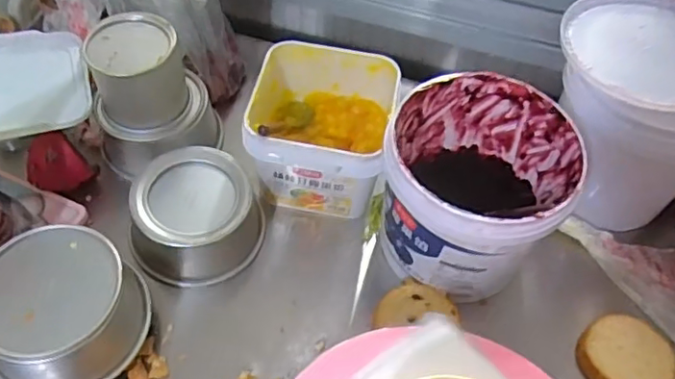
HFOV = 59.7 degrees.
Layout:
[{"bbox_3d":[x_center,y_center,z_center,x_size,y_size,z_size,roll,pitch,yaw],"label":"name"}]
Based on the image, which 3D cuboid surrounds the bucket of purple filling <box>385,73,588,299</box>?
[{"bbox_3d":[0.145,0.011,0.667,0.194,0.194,0.197,24,55,14],"label":"bucket of purple filling"}]

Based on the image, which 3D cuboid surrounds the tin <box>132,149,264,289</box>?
[{"bbox_3d":[-0.163,0.032,0.692,0.134,0.088,0.136,2,53,-2],"label":"tin"}]

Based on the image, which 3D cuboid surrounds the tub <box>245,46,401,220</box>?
[{"bbox_3d":[-0.021,-0.074,0.730,0.162,0.118,0.165,8,53,2],"label":"tub"}]

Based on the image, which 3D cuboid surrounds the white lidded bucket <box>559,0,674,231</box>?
[{"bbox_3d":[0.358,-0.101,0.732,0.191,0.194,0.211,-3,54,-6],"label":"white lidded bucket"}]

